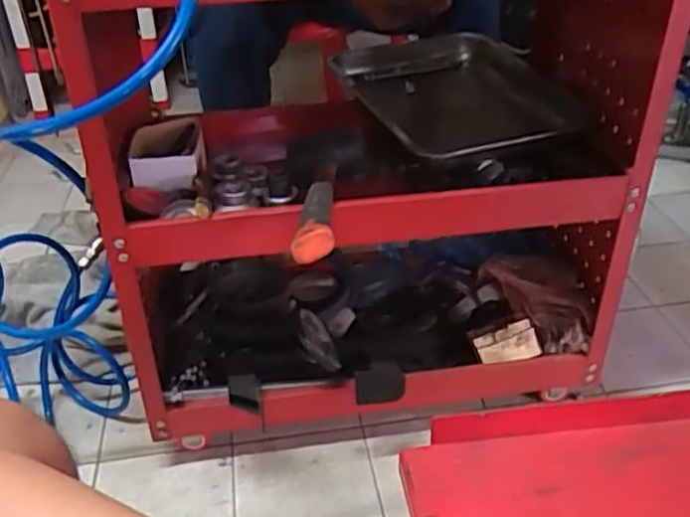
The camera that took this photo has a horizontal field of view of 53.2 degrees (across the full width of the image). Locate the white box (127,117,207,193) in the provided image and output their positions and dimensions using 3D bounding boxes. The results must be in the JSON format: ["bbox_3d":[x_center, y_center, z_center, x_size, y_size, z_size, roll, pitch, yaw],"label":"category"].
[{"bbox_3d":[-0.252,-0.153,0.980,0.093,0.050,0.153,-5,34,-4],"label":"white box"}]

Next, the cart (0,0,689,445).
[{"bbox_3d":[0.034,-0.139,1.022,0.723,0.681,0.502,-8,34,-9],"label":"cart"}]

